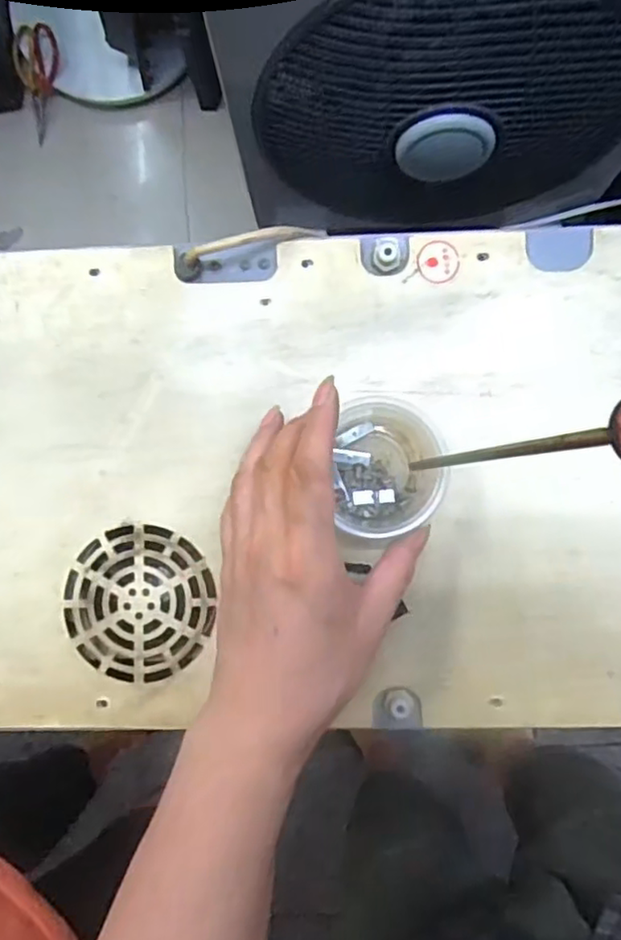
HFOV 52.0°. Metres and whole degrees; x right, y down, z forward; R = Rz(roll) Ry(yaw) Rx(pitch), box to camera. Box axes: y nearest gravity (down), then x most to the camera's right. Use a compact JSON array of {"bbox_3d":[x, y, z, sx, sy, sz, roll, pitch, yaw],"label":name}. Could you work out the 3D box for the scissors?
[{"bbox_3d":[-0.491,-0.697,1.148,0.075,0.019,0.188,5,106,4],"label":"scissors"}]

